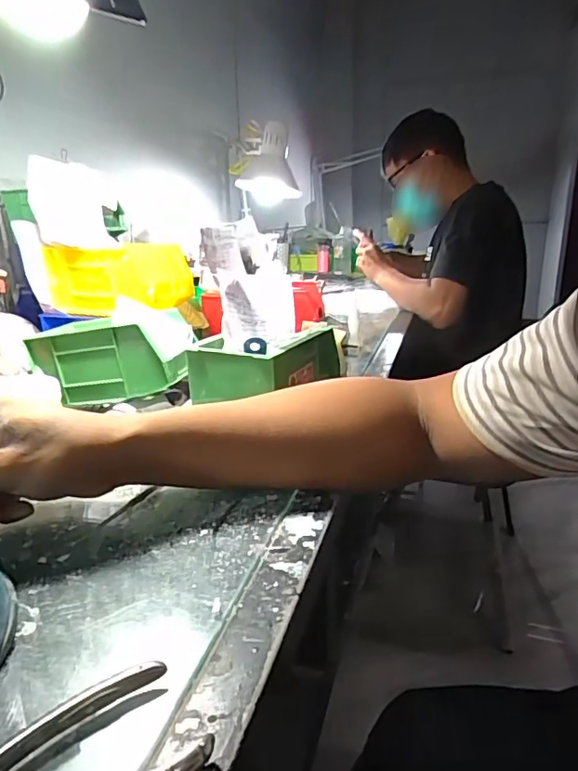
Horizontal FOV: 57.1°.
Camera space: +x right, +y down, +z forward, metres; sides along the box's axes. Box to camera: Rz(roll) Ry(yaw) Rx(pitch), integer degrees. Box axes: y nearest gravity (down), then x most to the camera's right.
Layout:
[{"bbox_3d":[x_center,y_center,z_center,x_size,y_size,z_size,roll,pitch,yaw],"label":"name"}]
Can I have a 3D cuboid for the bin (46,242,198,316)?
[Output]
[{"bbox_3d":[-0.218,-0.144,0.718,0.167,0.084,0.127,10,20,30],"label":"bin"}]

